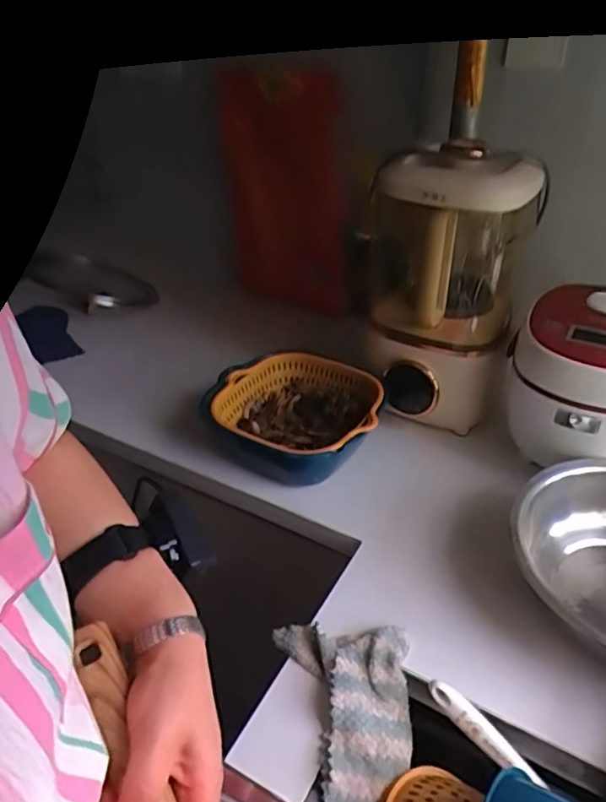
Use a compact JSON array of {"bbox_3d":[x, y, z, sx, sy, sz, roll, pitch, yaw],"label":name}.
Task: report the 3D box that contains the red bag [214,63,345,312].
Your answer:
[{"bbox_3d":[-0.049,-0.375,1.106,0.040,0.456,0.345,-31,43,-28],"label":"red bag"}]

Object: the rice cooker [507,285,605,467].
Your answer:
[{"bbox_3d":[0.388,-0.013,0.777,0.180,0.213,0.185,22,41,31],"label":"rice cooker"}]

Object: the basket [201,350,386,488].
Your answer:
[{"bbox_3d":[-0.008,0.025,0.869,0.242,0.092,0.219,19,40,28],"label":"basket"}]

